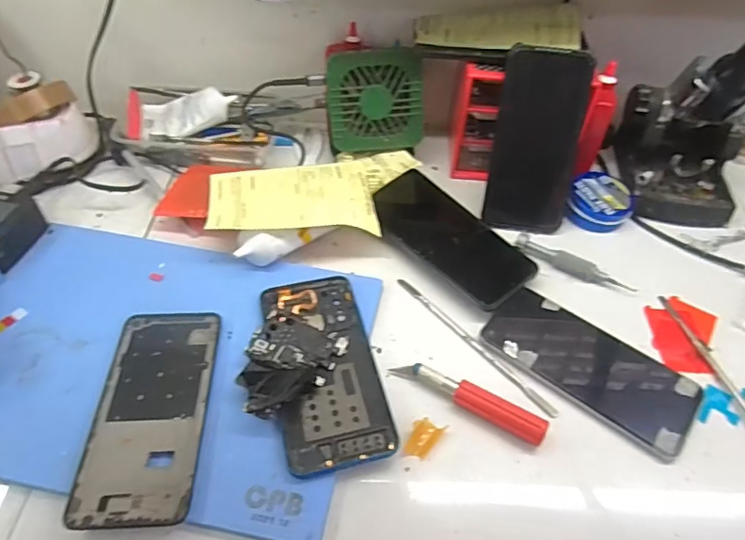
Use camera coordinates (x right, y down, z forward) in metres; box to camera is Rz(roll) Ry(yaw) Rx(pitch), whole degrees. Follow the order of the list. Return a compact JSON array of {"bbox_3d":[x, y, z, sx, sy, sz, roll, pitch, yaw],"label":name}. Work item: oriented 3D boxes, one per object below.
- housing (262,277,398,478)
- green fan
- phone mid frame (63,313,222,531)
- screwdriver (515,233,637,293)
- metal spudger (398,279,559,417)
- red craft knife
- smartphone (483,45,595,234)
[{"bbox_3d":[-0.036,0.068,0.402,0.073,0.010,0.162,-9,52,-11],"label":"housing"},{"bbox_3d":[0.001,-0.177,0.559,0.096,0.099,0.045,-7,26,-2],"label":"green fan"},{"bbox_3d":[-0.152,0.093,0.372,0.073,0.011,0.158,0,50,-4],"label":"phone mid frame"},{"bbox_3d":[0.181,-0.005,0.485,0.107,0.012,0.015,26,53,17],"label":"screwdriver"},{"bbox_3d":[0.079,0.056,0.430,0.007,0.005,0.165,-32,59,-26],"label":"metal spudger"},{"bbox_3d":[0.069,0.092,0.388,0.112,0.019,0.016,25,53,16],"label":"red craft knife"},{"bbox_3d":[0.153,-0.118,0.500,0.078,0.162,0.011,5,18,0],"label":"smartphone"}]

